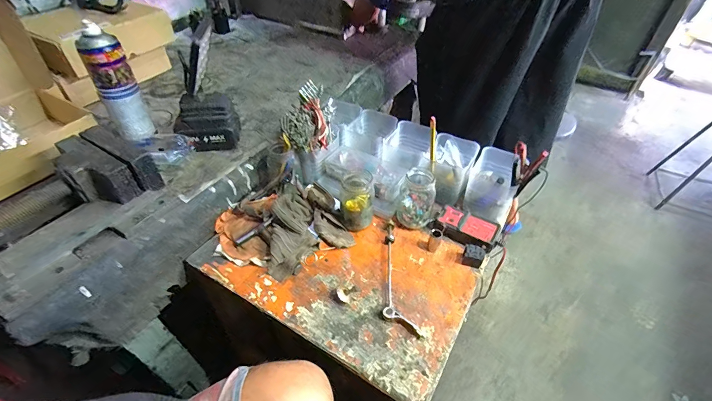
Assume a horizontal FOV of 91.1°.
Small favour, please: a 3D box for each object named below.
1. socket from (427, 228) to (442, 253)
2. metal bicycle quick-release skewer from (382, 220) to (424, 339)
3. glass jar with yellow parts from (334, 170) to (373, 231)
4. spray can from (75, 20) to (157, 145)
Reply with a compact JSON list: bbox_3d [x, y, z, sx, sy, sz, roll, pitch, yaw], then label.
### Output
[{"bbox_3d":[0.135,0.069,0.600,0.020,0.042,0.019,0,44,0],"label":"socket"},{"bbox_3d":[0.058,0.118,0.567,0.050,0.019,0.215,-4,44,-5],"label":"metal bicycle quick-release skewer"},{"bbox_3d":[-0.002,0.002,0.627,0.064,0.099,0.068,0,44,0],"label":"glass jar with yellow parts"},{"bbox_3d":[-0.418,-0.194,0.618,0.064,0.189,0.054,-28,50,-27],"label":"spray can"}]

